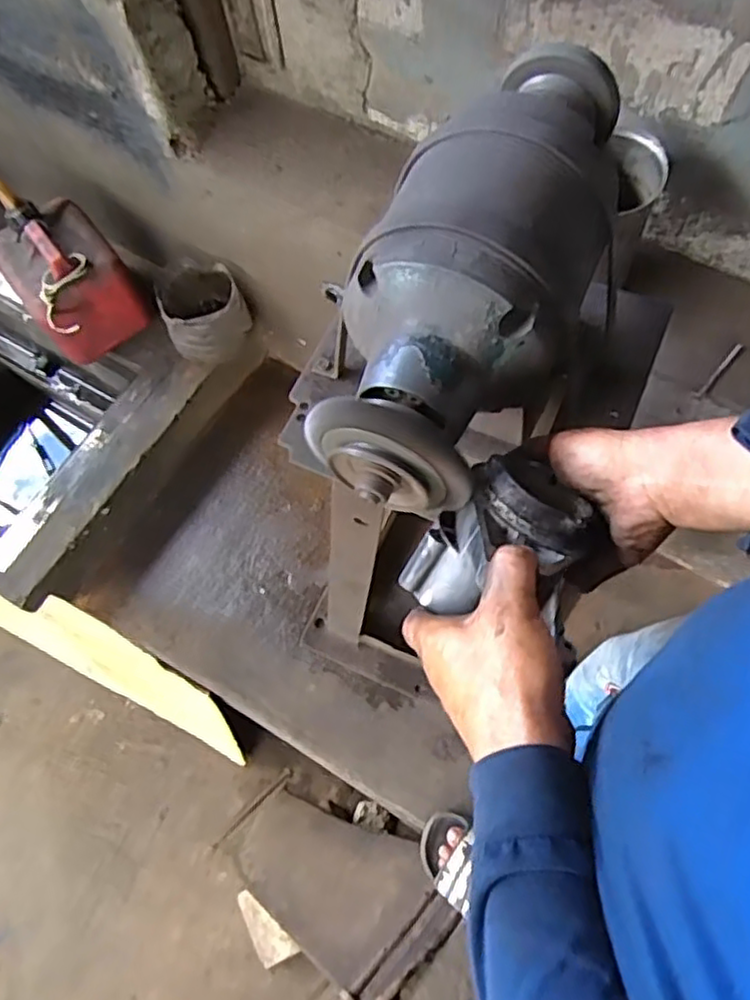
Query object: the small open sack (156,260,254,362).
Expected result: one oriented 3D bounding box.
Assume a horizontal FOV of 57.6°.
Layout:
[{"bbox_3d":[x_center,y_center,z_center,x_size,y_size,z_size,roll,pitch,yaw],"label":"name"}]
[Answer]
[{"bbox_3d":[-0.345,-0.386,1.386,0.163,0.132,0.173,-22,68,-8],"label":"small open sack"}]

